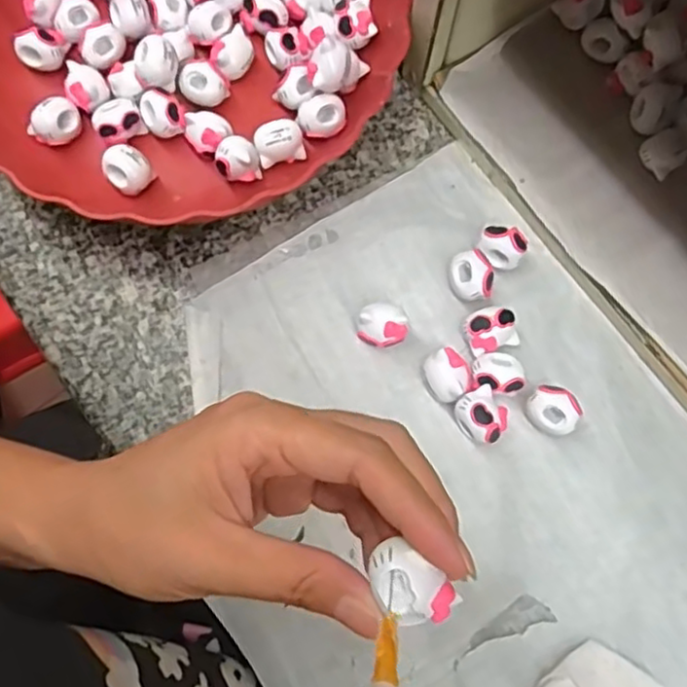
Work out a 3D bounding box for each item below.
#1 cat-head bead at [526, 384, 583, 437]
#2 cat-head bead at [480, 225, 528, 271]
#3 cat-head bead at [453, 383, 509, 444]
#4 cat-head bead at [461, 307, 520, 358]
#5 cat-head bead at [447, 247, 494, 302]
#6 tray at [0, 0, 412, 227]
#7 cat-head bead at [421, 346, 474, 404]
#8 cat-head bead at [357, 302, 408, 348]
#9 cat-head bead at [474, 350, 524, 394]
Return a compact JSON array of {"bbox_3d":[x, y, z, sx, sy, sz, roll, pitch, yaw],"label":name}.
[{"bbox_3d":[0.102,0.033,0.325,0.024,0.018,0.021,29,79,7],"label":"cat-head bead"},{"bbox_3d":[0.081,-0.049,0.344,0.022,0.020,0.019,34,80,8],"label":"cat-head bead"},{"bbox_3d":[0.067,0.035,0.322,0.022,0.022,0.025,-40,79,-8],"label":"cat-head bead"},{"bbox_3d":[0.073,-0.006,0.332,0.026,0.017,0.020,-20,77,-4],"label":"cat-head bead"},{"bbox_3d":[0.064,-0.034,0.341,0.021,0.019,0.025,-5,77,0],"label":"cat-head bead"},{"bbox_3d":[-0.090,-0.176,0.364,0.241,0.047,0.221,-2,77,0],"label":"tray"},{"bbox_3d":[0.051,0.017,0.329,0.021,0.018,0.024,-28,78,-6],"label":"cat-head bead"},{"bbox_3d":[0.019,-0.008,0.335,0.024,0.020,0.020,-3,77,0],"label":"cat-head bead"},{"bbox_3d":[0.076,0.015,0.327,0.023,0.014,0.020,8,77,3],"label":"cat-head bead"}]

